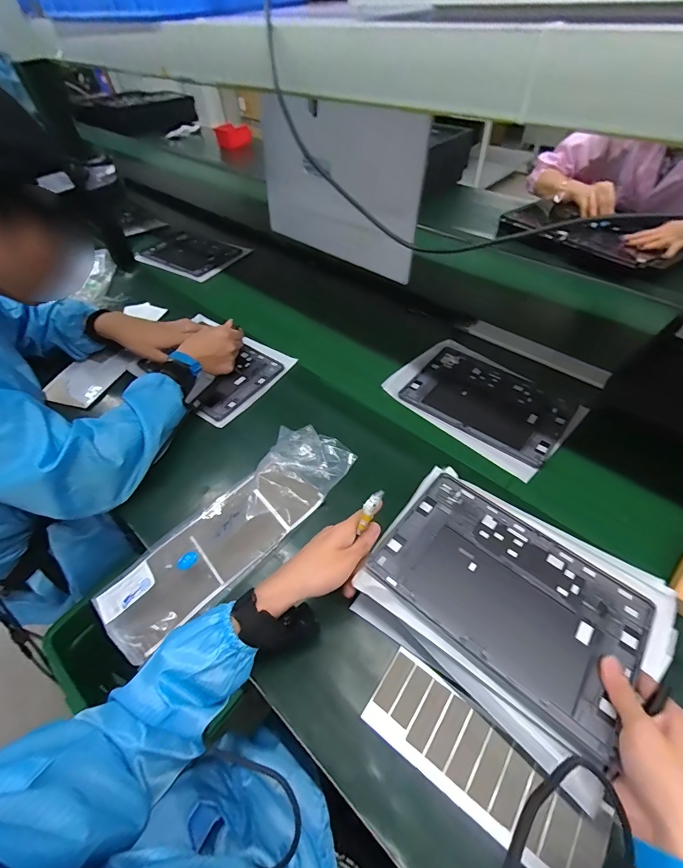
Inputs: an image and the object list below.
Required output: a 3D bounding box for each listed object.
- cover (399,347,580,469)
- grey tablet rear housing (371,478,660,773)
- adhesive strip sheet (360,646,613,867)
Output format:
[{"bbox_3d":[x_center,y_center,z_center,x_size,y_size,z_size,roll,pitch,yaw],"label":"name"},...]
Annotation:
[{"bbox_3d":[0.252,-0.059,0.676,0.252,0.008,0.176,31,58,25],"label":"cover"},{"bbox_3d":[0.174,0.160,0.414,0.249,0.006,0.170,34,54,24],"label":"grey tablet rear housing"},{"bbox_3d":[0.130,0.313,0.375,0.217,0.008,0.079,28,59,24],"label":"adhesive strip sheet"}]

